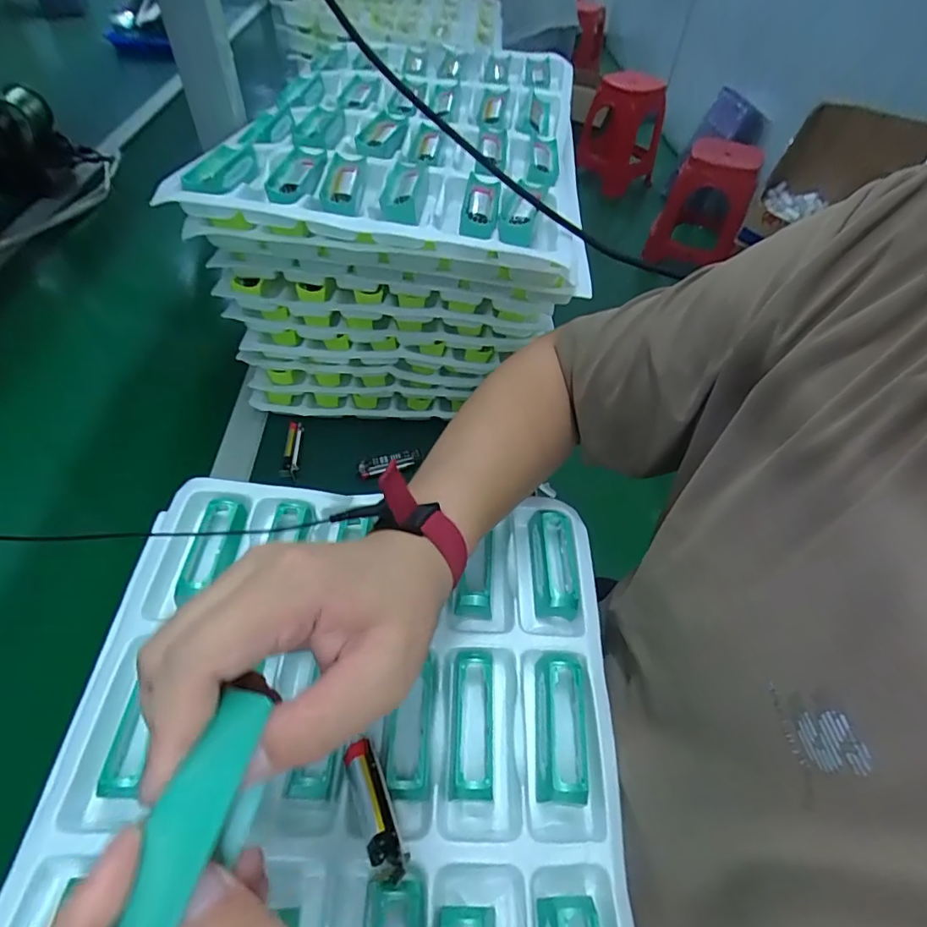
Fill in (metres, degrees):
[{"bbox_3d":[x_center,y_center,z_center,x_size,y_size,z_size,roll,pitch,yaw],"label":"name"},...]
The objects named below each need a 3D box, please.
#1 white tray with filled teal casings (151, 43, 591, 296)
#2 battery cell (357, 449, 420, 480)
[{"bbox_3d":[-0.041,-0.342,0.518,0.313,0.036,0.456,6,51,1],"label":"white tray with filled teal casings"},{"bbox_3d":[-0.078,0.001,0.536,0.065,0.023,0.016,-11,53,-13],"label":"battery cell"}]

